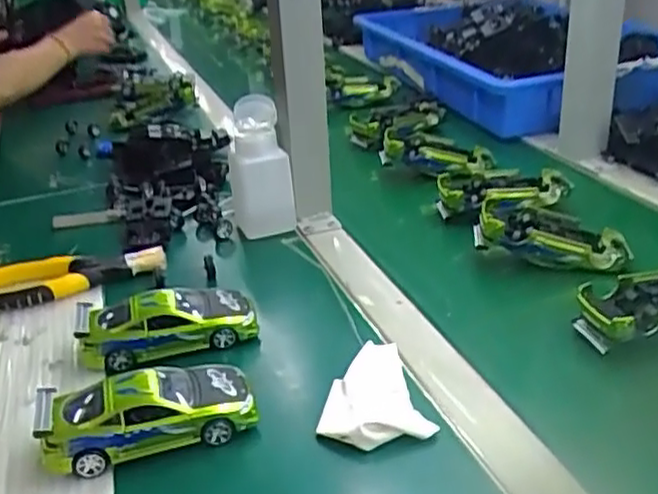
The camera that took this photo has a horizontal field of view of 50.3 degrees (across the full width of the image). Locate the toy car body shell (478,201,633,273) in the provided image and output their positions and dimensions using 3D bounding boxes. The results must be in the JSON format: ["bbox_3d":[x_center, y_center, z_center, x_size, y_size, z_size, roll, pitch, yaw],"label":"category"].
[{"bbox_3d":[0.198,-0.005,0.630,0.137,0.049,0.061,10,28,-2],"label":"toy car body shell"}]

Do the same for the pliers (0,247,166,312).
[{"bbox_3d":[-0.236,0.025,0.636,0.168,0.018,0.055,-10,29,-13],"label":"pliers"}]

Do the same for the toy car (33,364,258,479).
[{"bbox_3d":[-0.116,0.106,0.448,0.132,0.043,0.054,-11,29,-14],"label":"toy car"}]

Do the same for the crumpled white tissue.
[{"bbox_3d":[0.023,0.097,0.471,0.069,0.018,0.096,-9,29,-11],"label":"crumpled white tissue"}]

